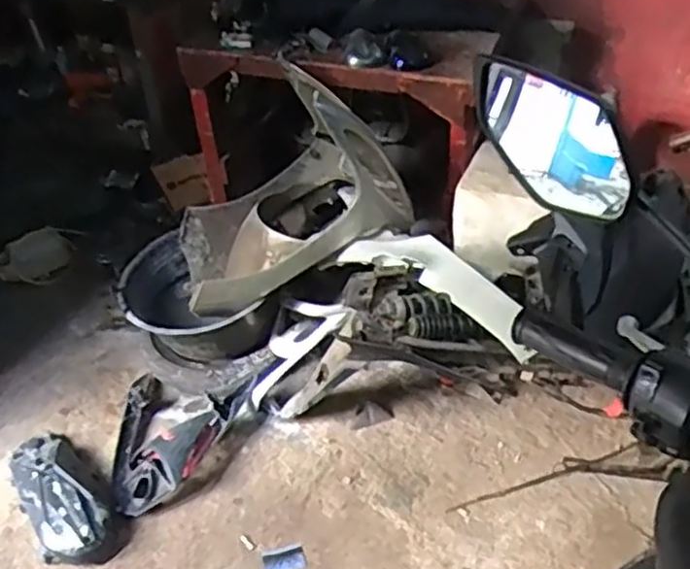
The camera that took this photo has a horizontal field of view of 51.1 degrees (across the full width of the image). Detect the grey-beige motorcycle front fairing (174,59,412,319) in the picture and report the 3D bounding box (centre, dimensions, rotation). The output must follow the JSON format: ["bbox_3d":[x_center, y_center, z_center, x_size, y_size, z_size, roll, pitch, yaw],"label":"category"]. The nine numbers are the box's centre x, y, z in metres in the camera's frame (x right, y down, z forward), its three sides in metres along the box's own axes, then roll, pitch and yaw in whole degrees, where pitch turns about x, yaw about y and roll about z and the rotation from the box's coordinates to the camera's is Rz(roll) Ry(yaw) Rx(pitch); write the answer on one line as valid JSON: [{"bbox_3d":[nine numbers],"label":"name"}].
[{"bbox_3d":[-0.172,-0.229,1.789,0.584,0.440,0.442,-26,46,-22],"label":"grey-beige motorcycle front fairing"}]

